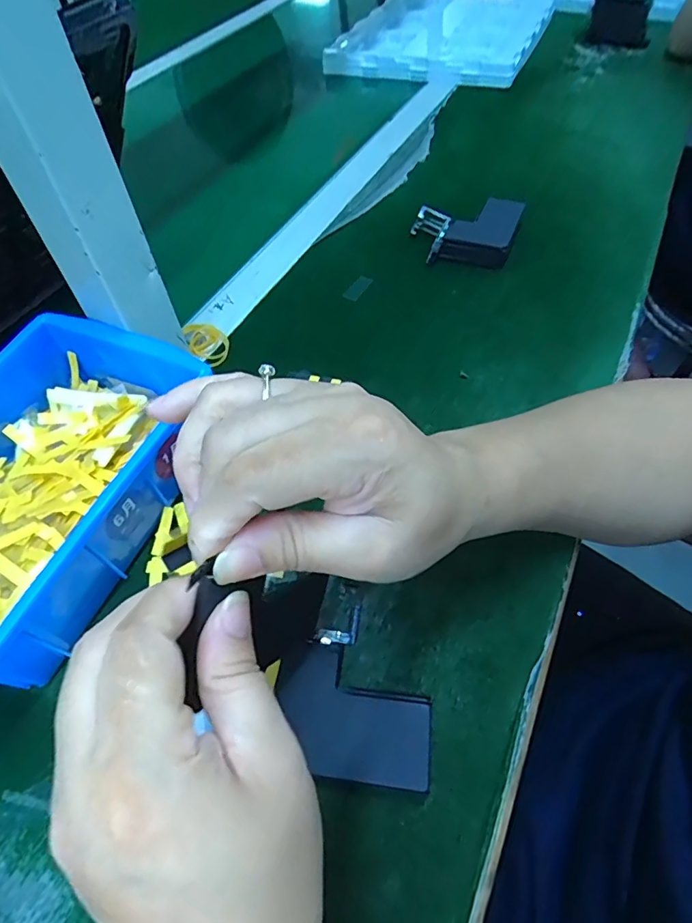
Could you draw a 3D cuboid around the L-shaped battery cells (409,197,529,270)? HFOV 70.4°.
[{"bbox_3d":[0.107,-0.209,0.447,0.093,0.037,0.064,10,56,9],"label":"L-shaped battery cells"}]

